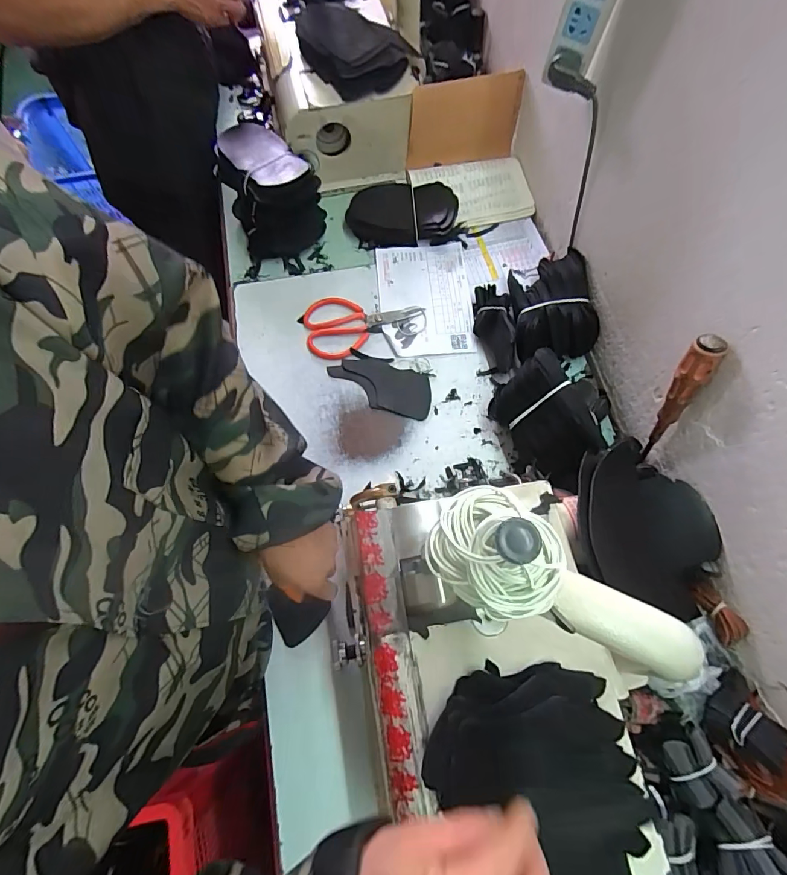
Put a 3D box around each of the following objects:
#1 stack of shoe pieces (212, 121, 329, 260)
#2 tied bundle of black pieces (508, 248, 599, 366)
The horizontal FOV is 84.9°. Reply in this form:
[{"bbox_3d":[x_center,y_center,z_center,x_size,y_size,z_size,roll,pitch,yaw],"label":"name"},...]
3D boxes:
[{"bbox_3d":[-0.197,-0.396,0.703,0.137,0.108,0.166,-24,72,-7],"label":"stack of shoe pieces"},{"bbox_3d":[0.234,-0.190,0.653,0.122,0.082,0.180,-3,70,0],"label":"tied bundle of black pieces"}]

